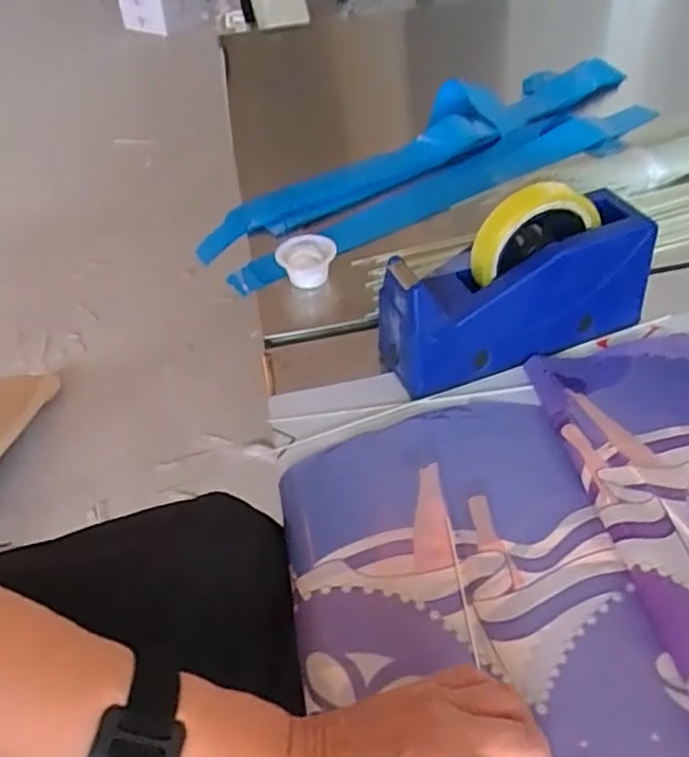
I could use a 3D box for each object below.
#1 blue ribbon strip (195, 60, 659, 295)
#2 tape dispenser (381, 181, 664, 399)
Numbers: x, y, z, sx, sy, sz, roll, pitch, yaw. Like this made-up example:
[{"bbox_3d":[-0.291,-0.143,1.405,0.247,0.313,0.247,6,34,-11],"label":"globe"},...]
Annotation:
[{"bbox_3d":[0.094,-0.242,0.762,0.535,0.059,0.196,-25,48,-20],"label":"blue ribbon strip"},{"bbox_3d":[0.130,-0.073,0.512,0.204,0.113,0.068,-14,45,-10],"label":"tape dispenser"}]

